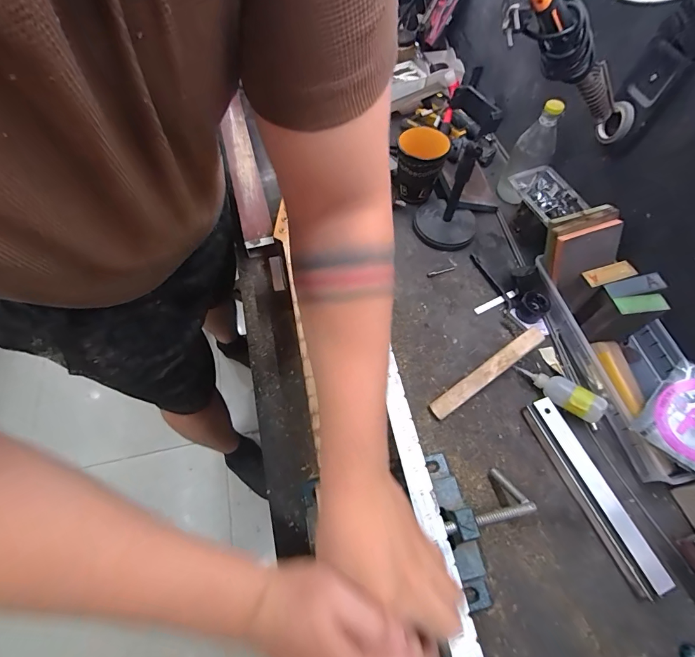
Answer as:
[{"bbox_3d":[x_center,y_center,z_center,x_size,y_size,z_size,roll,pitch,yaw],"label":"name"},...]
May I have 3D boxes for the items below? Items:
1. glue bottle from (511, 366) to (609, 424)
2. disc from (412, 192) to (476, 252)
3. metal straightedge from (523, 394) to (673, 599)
[{"bbox_3d":[0.290,0.085,0.508,0.031,0.038,0.113,-41,54,-22],"label":"glue bottle"},{"bbox_3d":[0.175,-0.192,0.665,0.110,0.023,0.114,1,60,-2],"label":"disc"},{"bbox_3d":[0.298,0.197,0.454,0.038,0.019,0.226,-18,62,-12],"label":"metal straightedge"}]

